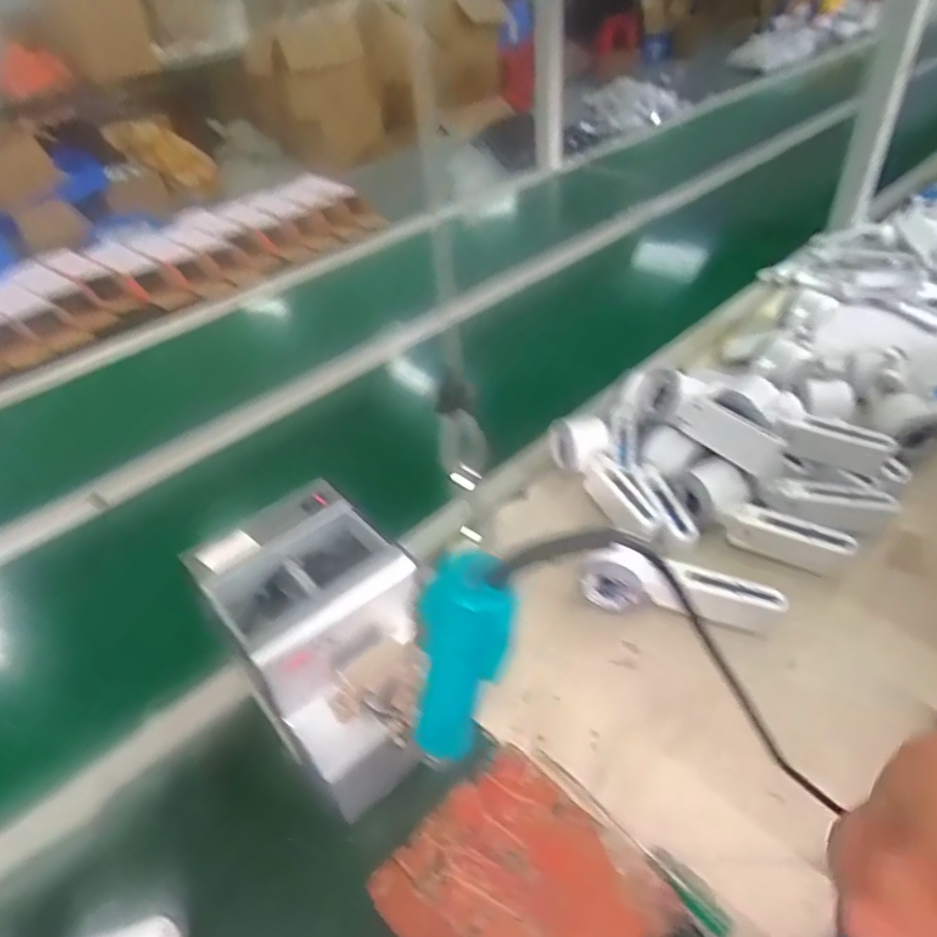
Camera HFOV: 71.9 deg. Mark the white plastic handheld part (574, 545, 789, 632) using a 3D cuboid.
[{"bbox_3d":[0.182,0.103,0.558,0.161,0.045,0.037,11,44,19],"label":"white plastic handheld part"}]

